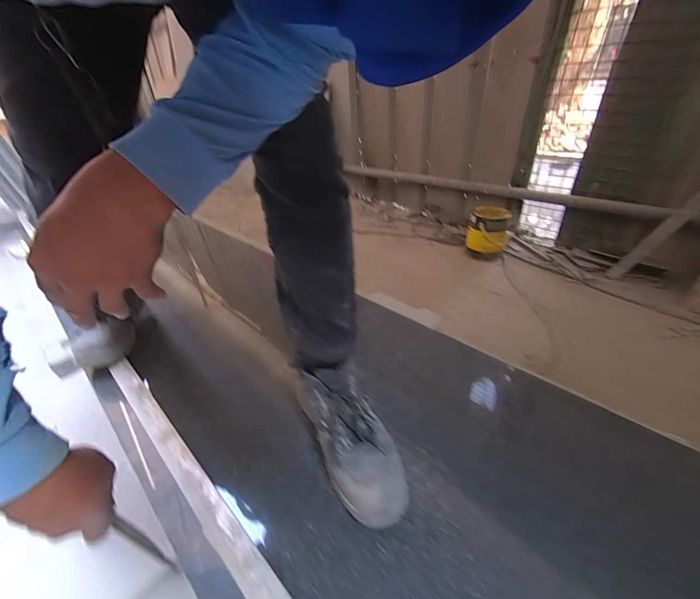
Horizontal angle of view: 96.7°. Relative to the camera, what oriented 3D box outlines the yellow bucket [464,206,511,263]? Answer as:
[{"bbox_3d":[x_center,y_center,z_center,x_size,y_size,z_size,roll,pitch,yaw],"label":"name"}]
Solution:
[{"bbox_3d":[0.630,-0.297,1.436,0.170,0.213,0.170,11,40,21],"label":"yellow bucket"}]

